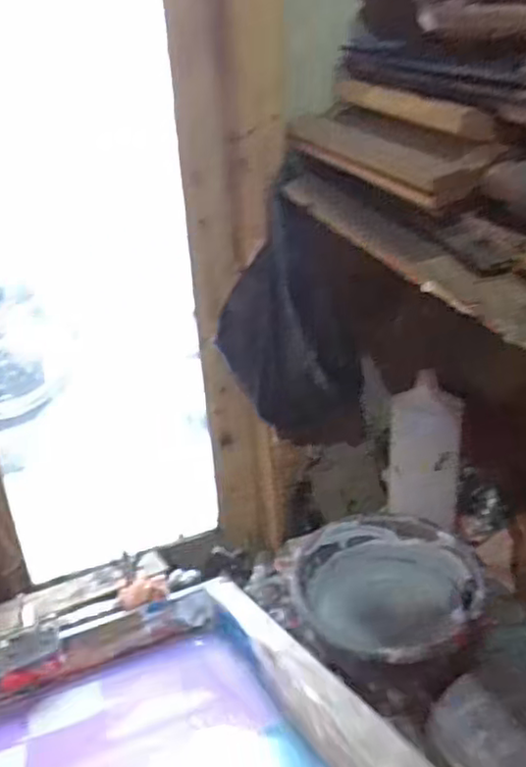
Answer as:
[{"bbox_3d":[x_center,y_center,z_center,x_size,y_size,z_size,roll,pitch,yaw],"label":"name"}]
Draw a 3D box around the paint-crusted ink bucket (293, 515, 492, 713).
[{"bbox_3d":[0.134,0.234,0.700,0.212,0.085,0.193,19,34,41],"label":"paint-crusted ink bucket"}]

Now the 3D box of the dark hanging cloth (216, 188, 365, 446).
[{"bbox_3d":[0.027,-0.065,0.761,0.185,0.246,0.055,16,32,37],"label":"dark hanging cloth"}]

